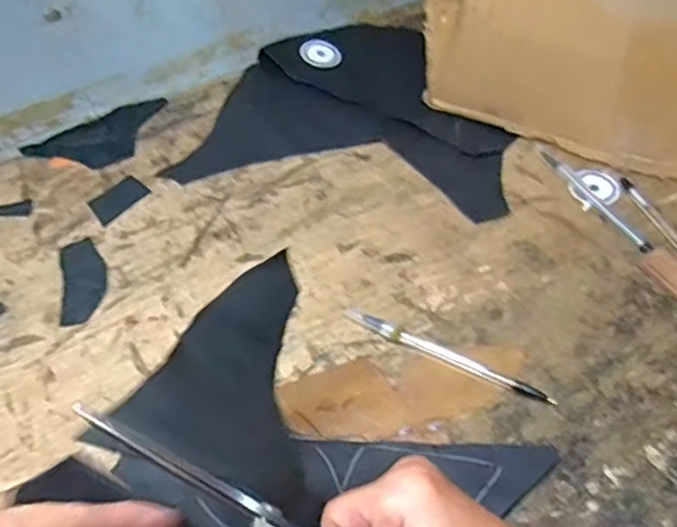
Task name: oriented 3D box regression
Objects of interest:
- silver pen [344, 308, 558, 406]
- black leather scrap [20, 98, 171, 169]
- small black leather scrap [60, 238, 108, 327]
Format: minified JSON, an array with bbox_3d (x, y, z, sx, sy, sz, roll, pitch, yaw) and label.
[{"bbox_3d":[0.075,0.063,0.483,0.155,0.010,0.014,22,57,21],"label":"silver pen"},{"bbox_3d":[-0.229,-0.120,0.666,0.136,0.004,0.077,-24,53,-14],"label":"black leather scrap"},{"bbox_3d":[-0.206,0.013,0.559,0.035,0.004,0.088,-15,52,-7],"label":"small black leather scrap"}]

